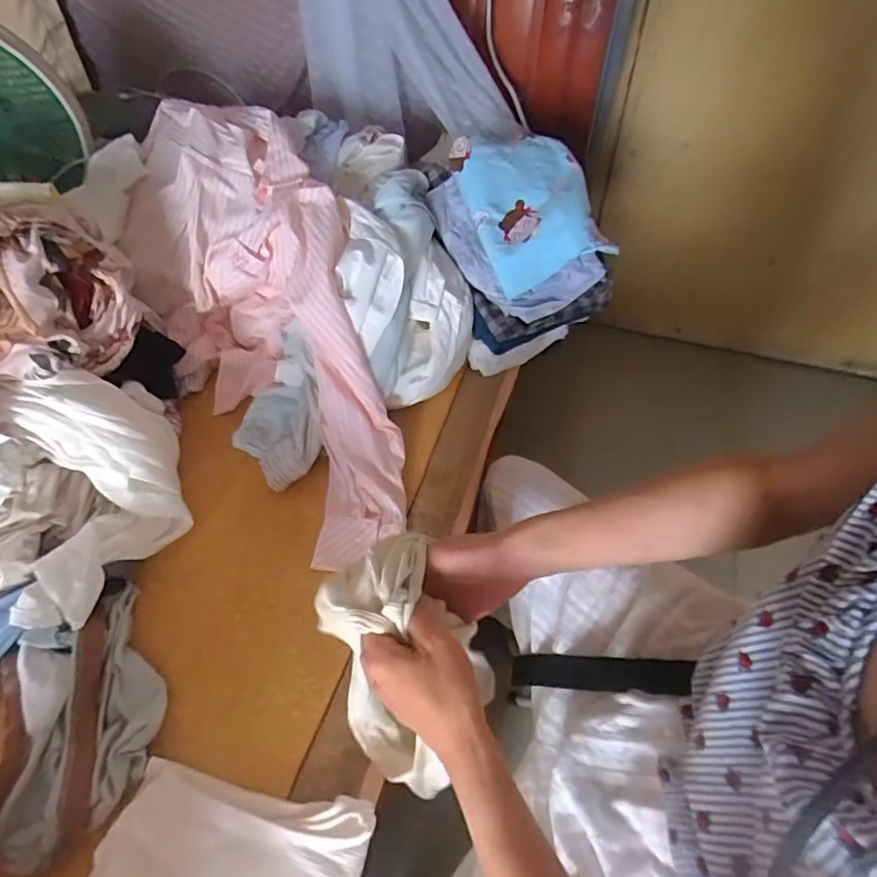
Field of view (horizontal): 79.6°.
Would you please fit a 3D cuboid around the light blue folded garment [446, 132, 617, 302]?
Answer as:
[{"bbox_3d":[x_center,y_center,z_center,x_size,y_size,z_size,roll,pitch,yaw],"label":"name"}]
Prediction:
[{"bbox_3d":[0.121,-0.306,0.683,0.158,0.047,0.213,-20,82,1],"label":"light blue folded garment"}]

